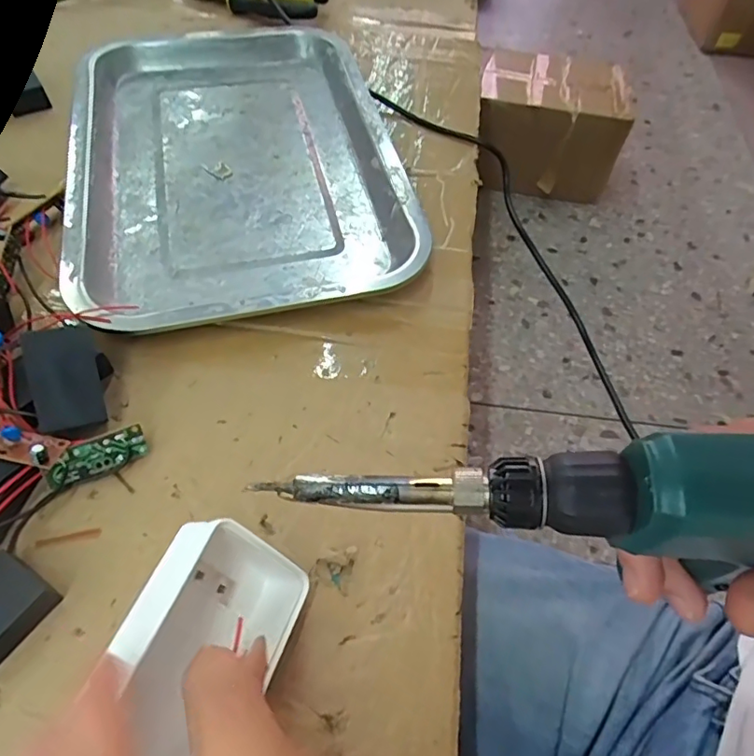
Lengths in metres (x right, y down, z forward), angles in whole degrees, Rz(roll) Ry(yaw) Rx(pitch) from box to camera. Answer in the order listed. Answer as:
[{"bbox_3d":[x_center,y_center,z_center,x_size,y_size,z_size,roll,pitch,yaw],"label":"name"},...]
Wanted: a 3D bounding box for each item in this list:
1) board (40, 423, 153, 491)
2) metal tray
[{"bbox_3d":[-0.130,0.037,0.257,0.043,0.018,0.007,-27,21,-24],"label":"board"},{"bbox_3d":[-0.103,-0.165,0.385,0.209,0.021,0.321,-11,58,-10],"label":"metal tray"}]

